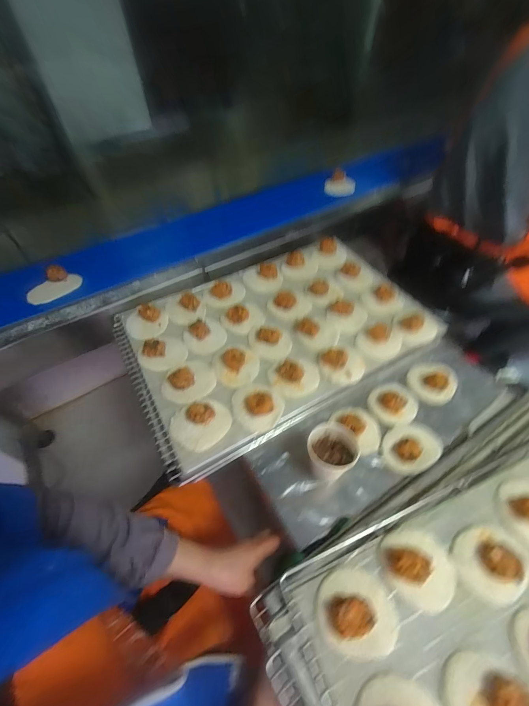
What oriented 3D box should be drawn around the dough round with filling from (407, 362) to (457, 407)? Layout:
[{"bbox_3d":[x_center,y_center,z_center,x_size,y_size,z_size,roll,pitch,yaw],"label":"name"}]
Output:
[{"bbox_3d":[0.331,0.053,0.620,0.088,0.044,0.076,36,62,25],"label":"dough round with filling"}]

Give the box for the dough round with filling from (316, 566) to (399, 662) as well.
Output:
[{"bbox_3d":[0.111,0.304,0.372,0.092,0.035,0.084,-1,53,1],"label":"dough round with filling"}]

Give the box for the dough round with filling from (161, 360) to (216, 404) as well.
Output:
[{"bbox_3d":[-0.143,0.047,0.587,0.101,0.035,0.086,-35,60,-22],"label":"dough round with filling"}]

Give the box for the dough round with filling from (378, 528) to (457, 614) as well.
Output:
[{"bbox_3d":[0.199,0.265,0.398,0.085,0.036,0.088,-1,53,1],"label":"dough round with filling"}]

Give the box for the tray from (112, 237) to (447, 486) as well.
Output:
[{"bbox_3d":[0.021,-0.064,0.683,0.603,0.055,0.420,-24,56,-16],"label":"tray"}]

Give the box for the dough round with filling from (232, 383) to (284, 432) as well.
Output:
[{"bbox_3d":[-0.012,0.092,0.557,0.088,0.023,0.085,-1,53,1],"label":"dough round with filling"}]

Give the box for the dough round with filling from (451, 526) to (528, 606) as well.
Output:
[{"bbox_3d":[0.285,0.265,0.397,0.073,0.030,0.077,-1,53,1],"label":"dough round with filling"}]

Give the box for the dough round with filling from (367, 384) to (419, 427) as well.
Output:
[{"bbox_3d":[0.246,0.093,0.594,0.089,0.035,0.076,-19,55,-13],"label":"dough round with filling"}]

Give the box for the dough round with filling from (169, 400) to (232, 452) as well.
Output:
[{"bbox_3d":[-0.109,0.120,0.531,0.100,0.027,0.078,-4,53,-1],"label":"dough round with filling"}]

